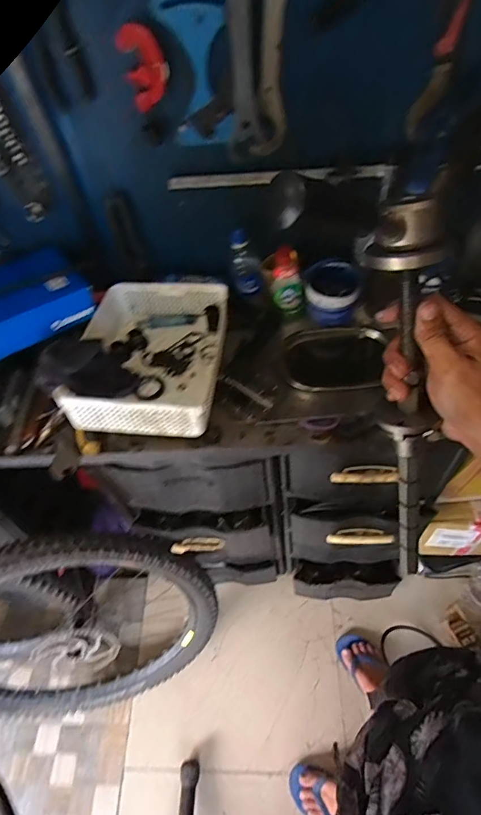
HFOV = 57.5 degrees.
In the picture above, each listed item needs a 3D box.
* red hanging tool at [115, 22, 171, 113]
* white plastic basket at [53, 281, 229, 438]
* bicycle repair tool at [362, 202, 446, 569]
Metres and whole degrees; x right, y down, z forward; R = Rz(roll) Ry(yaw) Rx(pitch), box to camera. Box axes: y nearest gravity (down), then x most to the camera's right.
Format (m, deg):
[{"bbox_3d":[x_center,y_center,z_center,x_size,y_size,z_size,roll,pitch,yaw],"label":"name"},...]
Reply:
[{"bbox_3d":[-0.140,-0.500,0.647,0.065,0.097,0.018,-13,54,-3],"label":"red hanging tool"},{"bbox_3d":[-0.162,-0.100,0.822,0.254,0.094,0.333,0,54,7],"label":"white plastic basket"},{"bbox_3d":[0.160,0.026,0.425,0.042,0.420,0.043,-27,35,-17],"label":"bicycle repair tool"}]

